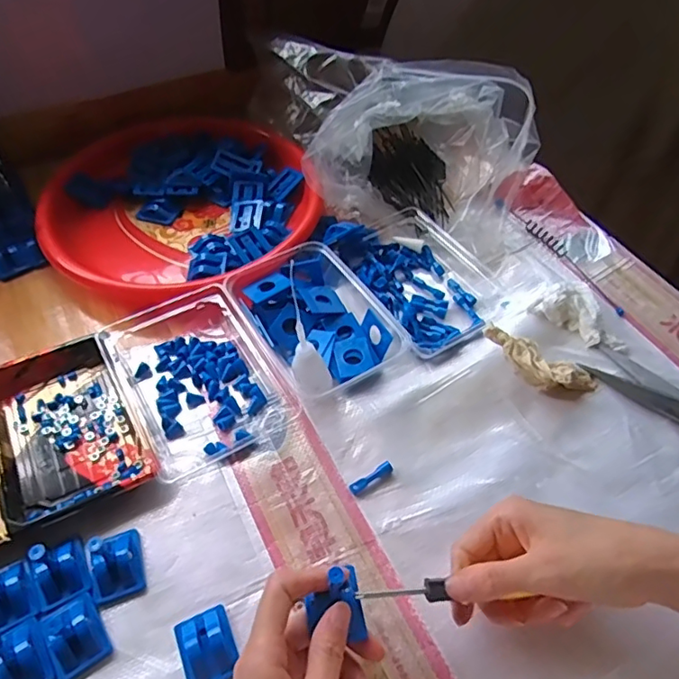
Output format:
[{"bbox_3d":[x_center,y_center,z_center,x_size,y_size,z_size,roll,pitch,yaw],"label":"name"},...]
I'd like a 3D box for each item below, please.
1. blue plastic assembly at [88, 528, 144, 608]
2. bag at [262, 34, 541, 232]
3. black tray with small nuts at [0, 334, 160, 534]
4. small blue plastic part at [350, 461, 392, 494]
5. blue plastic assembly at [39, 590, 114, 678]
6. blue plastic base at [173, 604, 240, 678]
[{"bbox_3d":[-0.155,0.147,0.377,0.031,0.041,0.046,-15,53,-13],"label":"blue plastic assembly"},{"bbox_3d":[0.047,-0.237,0.627,0.304,0.120,0.176,30,57,21],"label":"bag"},{"bbox_3d":[-0.222,0.070,0.450,0.103,0.021,0.158,-24,56,-19],"label":"black tray with small nuts"},{"bbox_3d":[0.025,0.107,0.431,0.036,0.009,0.009,-26,56,-20],"label":"small blue plastic part"},{"bbox_3d":[-0.171,0.189,0.359,0.033,0.017,0.046,-27,57,-21],"label":"blue plastic assembly"},{"bbox_3d":[-0.084,0.196,0.355,0.034,0.016,0.045,-21,55,-17],"label":"blue plastic base"}]

